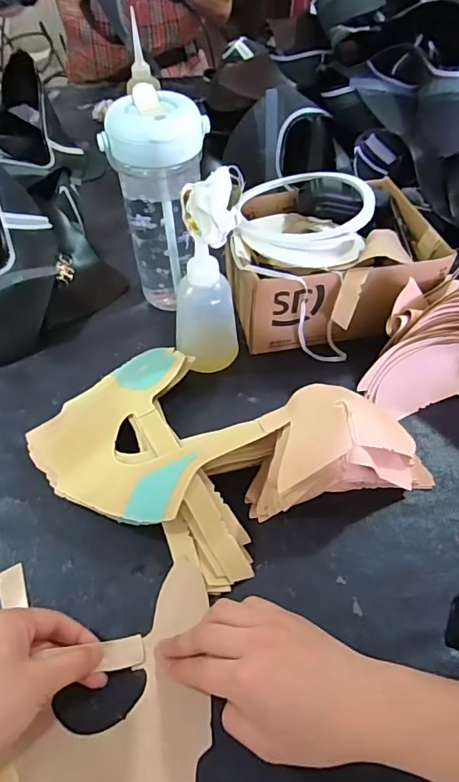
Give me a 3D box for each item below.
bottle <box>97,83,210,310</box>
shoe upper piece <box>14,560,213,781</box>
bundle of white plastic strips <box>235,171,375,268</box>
[{"bbox_3d":[-0.069,-0.186,0.490,0.075,0.211,0.082,24,56,17],"label":"bottle"},{"bbox_3d":[-0.063,0.200,0.317,0.110,0.009,0.158,11,53,7],"label":"shoe upper piece"},{"bbox_3d":[0.071,-0.183,0.475,0.145,0.056,0.138,1,53,0],"label":"bundle of white plastic strips"}]

